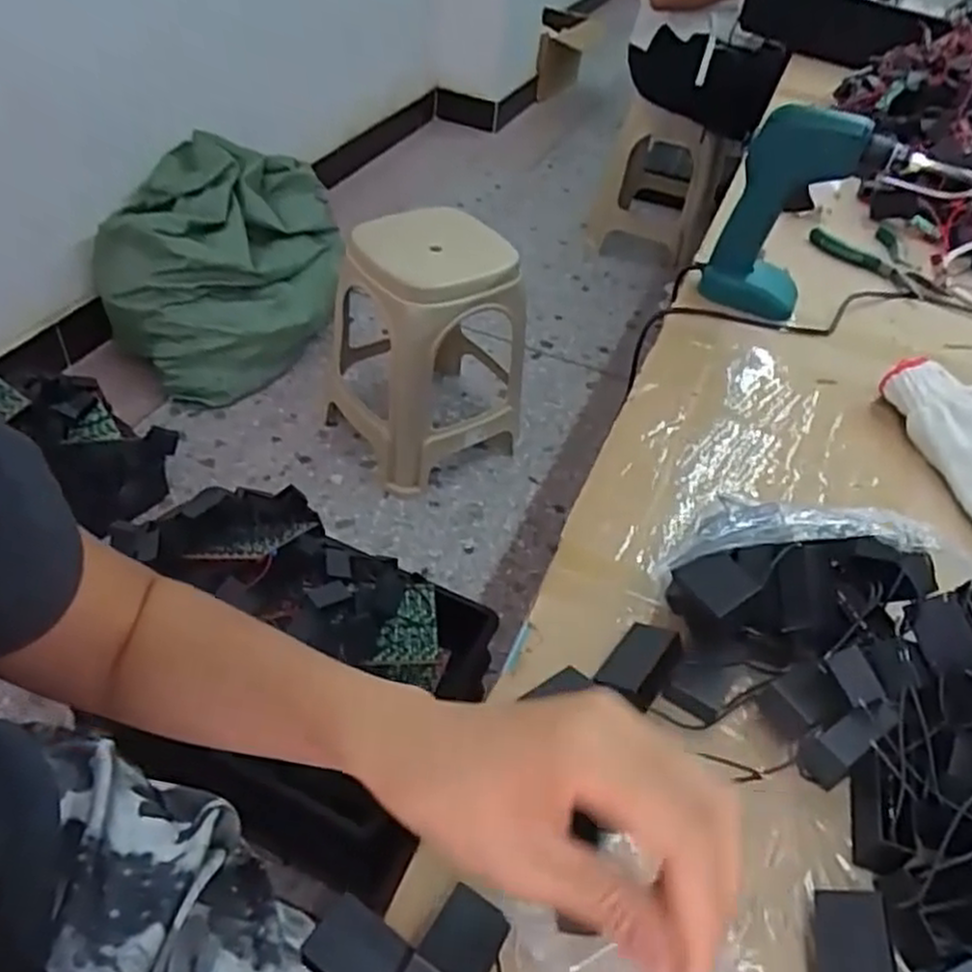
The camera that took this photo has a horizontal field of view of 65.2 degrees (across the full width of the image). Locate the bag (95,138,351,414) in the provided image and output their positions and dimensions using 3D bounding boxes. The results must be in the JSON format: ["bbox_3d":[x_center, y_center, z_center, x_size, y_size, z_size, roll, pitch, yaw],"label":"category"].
[{"bbox_3d":[-0.602,-0.496,1.737,0.501,0.318,0.564,4,45,-4],"label":"bag"}]

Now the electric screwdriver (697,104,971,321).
[{"bbox_3d":[0.298,-0.234,0.677,0.164,0.174,0.070,7,45,-1],"label":"electric screwdriver"}]

